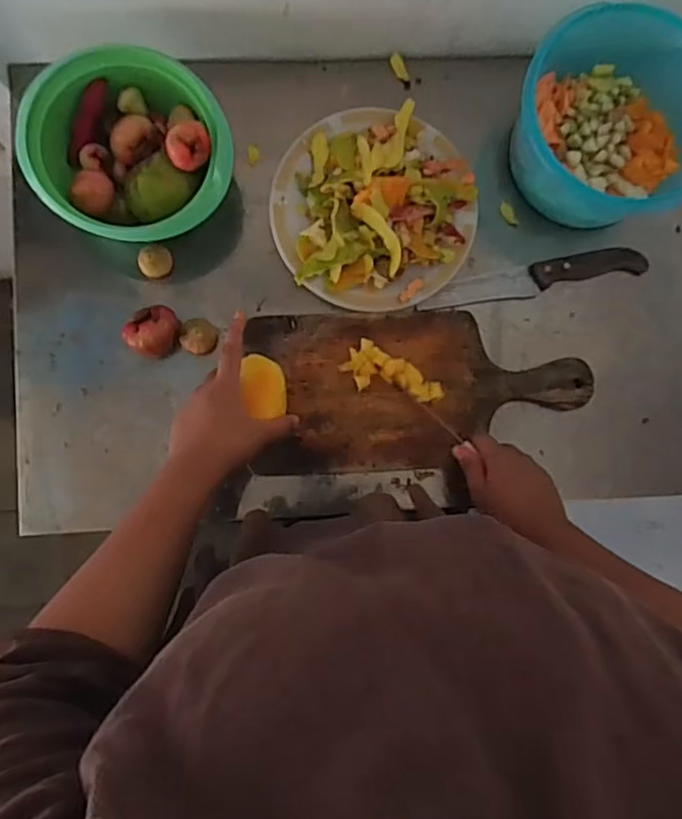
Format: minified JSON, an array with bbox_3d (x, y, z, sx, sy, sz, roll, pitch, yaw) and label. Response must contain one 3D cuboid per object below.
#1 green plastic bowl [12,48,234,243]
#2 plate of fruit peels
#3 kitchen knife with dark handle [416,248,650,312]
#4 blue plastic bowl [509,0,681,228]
[{"bbox_3d":[-0.210,-0.255,0.624,0.176,0.090,0.189,0,86,-4],"label":"green plastic bowl"},{"bbox_3d":[0.037,-0.220,0.659,0.212,0.042,0.215,0,86,-4],"label":"plate of fruit peels"},{"bbox_3d":[0.214,-0.147,0.686,0.247,0.019,0.037,-12,86,-5],"label":"kitchen knife with dark handle"},{"bbox_3d":[0.270,-0.296,0.646,0.186,0.124,0.184,0,86,-4],"label":"blue plastic bowl"}]

